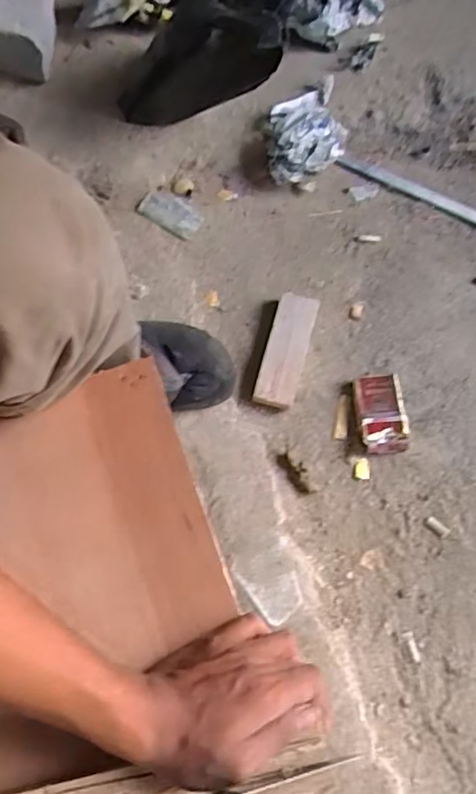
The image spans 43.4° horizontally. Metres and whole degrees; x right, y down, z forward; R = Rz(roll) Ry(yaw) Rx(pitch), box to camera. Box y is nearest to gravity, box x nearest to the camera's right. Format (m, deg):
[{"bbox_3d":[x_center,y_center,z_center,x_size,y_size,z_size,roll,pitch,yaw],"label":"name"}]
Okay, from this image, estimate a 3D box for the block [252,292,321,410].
[{"bbox_3d":[0.061,-0.064,0.754,0.052,0.031,0.156,15,67,6],"label":"block"}]

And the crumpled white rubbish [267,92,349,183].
[{"bbox_3d":[0.099,-0.382,0.875,0.108,0.074,0.143,2,67,-1],"label":"crumpled white rubbish"}]

